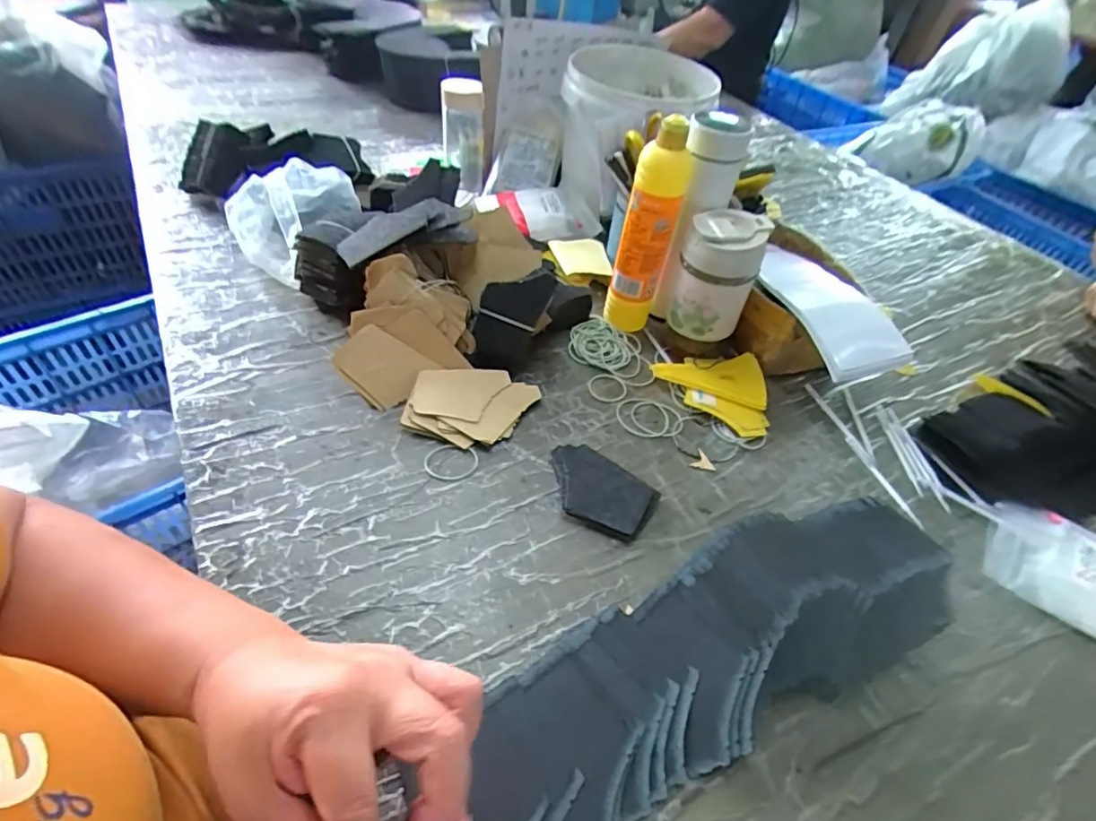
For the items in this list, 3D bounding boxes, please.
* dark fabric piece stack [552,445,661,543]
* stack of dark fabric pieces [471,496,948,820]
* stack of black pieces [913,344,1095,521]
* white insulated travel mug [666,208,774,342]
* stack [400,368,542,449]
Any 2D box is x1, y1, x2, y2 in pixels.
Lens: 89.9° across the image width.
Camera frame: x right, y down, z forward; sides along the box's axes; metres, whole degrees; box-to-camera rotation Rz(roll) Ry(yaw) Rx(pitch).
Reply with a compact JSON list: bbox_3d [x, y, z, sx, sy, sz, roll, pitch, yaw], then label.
[{"bbox_3d":[0.043,0.071,0.489,0.102,0.012,0.071,35,51,24],"label":"dark fabric piece stack"},{"bbox_3d":[0.123,0.161,0.382,0.371,0.054,0.120,-16,50,-22],"label":"stack of dark fabric pieces"},{"bbox_3d":[0.579,0.010,0.600,0.394,0.041,0.164,-21,52,-25],"label":"stack of black pieces"},{"bbox_3d":[0.181,-0.146,0.594,0.080,0.121,0.072,24,48,14],"label":"white insulated travel mug"},{"bbox_3d":[-0.076,-0.007,0.543,0.111,0.023,0.095,14,46,6],"label":"stack"}]

